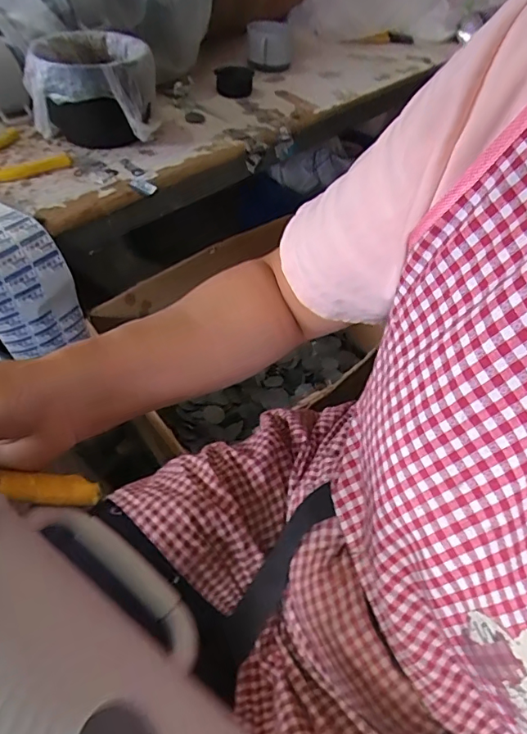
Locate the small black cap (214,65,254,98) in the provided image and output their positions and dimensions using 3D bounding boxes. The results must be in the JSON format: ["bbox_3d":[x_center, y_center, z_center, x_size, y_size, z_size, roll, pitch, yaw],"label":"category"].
[{"bbox_3d":[-0.051,-0.501,0.876,0.065,0.034,0.075,4,47,-2],"label":"small black cap"}]

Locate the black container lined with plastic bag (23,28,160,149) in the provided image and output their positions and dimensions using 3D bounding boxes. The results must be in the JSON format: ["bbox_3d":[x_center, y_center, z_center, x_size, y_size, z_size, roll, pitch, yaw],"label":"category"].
[{"bbox_3d":[-0.234,-0.382,0.693,0.157,0.115,0.170,-7,49,-12],"label":"black container lined with plastic bag"}]

